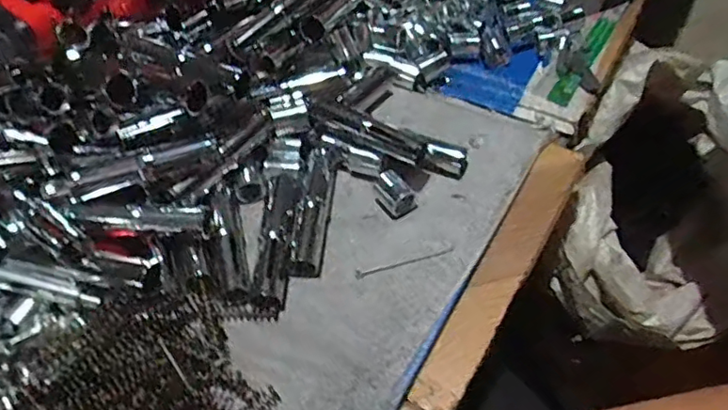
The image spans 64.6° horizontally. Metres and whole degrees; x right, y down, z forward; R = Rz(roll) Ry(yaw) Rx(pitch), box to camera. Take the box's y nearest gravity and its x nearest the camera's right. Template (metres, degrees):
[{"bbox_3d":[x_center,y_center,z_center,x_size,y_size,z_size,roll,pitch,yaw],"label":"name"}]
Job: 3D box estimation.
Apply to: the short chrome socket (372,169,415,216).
[{"bbox_3d":[0.026,-0.012,0.536,0.022,0.022,0.042,-28,58,-18],"label":"short chrome socket"}]

